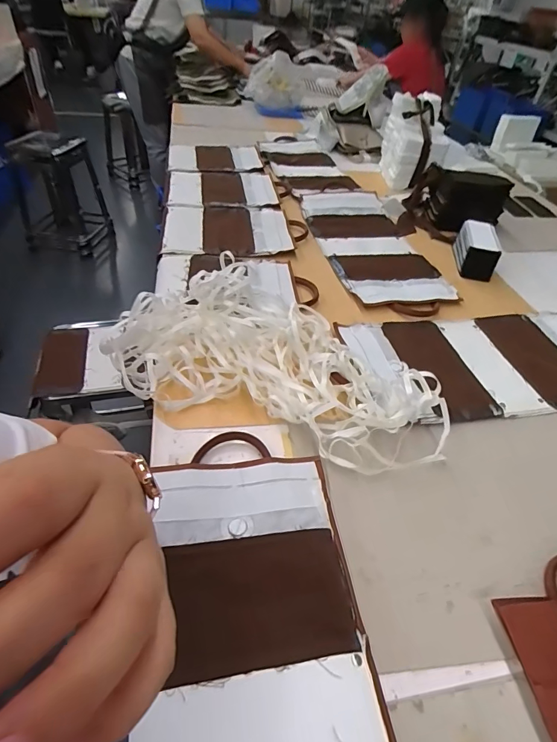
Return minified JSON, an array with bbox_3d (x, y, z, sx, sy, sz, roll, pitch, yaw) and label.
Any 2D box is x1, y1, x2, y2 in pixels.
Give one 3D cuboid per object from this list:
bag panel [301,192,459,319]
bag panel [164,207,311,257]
[{"bbox_3d":[0.229,-0.311,1.009,0.247,0.034,0.542,-4,44,-11],"label":"bag panel"},{"bbox_3d":[-0.107,-0.356,1.019,0.343,0.014,0.267,-2,44,-10],"label":"bag panel"}]

